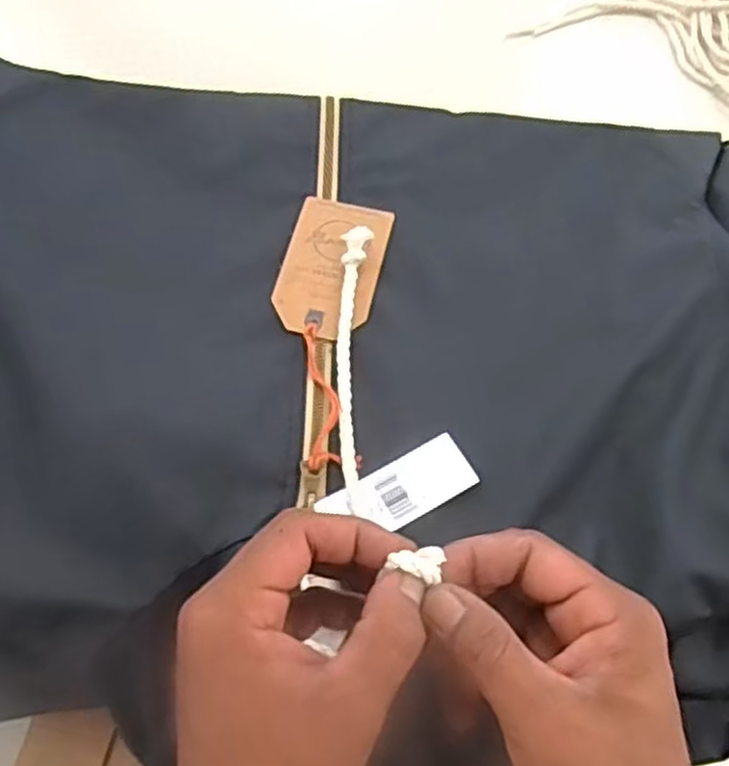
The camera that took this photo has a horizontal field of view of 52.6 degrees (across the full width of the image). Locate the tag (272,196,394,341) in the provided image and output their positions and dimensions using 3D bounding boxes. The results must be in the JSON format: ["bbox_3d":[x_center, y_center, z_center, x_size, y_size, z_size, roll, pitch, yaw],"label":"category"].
[{"bbox_3d":[-0.020,-0.073,0.451,0.058,0.004,0.099,11,65,6],"label":"tag"}]

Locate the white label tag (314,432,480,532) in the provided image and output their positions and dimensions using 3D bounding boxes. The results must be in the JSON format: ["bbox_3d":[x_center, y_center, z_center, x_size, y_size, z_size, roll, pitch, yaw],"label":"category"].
[{"bbox_3d":[0.019,0.056,0.384,0.077,0.004,0.033,-27,66,-13],"label":"white label tag"}]

